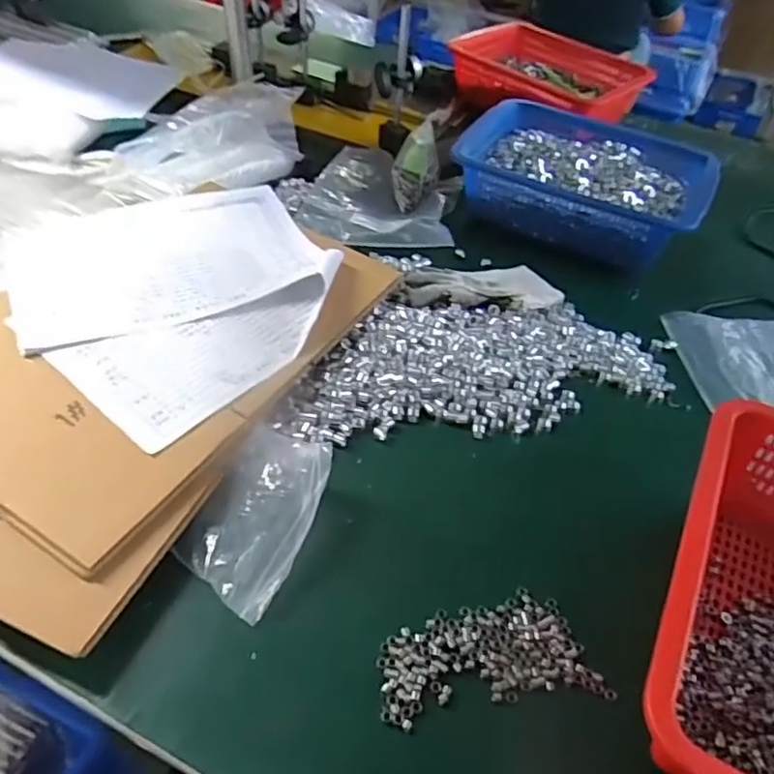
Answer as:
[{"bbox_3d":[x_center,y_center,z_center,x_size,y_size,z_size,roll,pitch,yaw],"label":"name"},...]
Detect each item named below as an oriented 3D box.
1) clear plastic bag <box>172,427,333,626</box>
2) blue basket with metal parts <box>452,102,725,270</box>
[{"bbox_3d":[-0.102,0.093,0.478,0.087,0.050,0.135,18,46,10],"label":"clear plastic bag"},{"bbox_3d":[0.271,-0.287,0.852,0.305,0.081,0.248,28,49,19],"label":"blue basket with metal parts"}]

